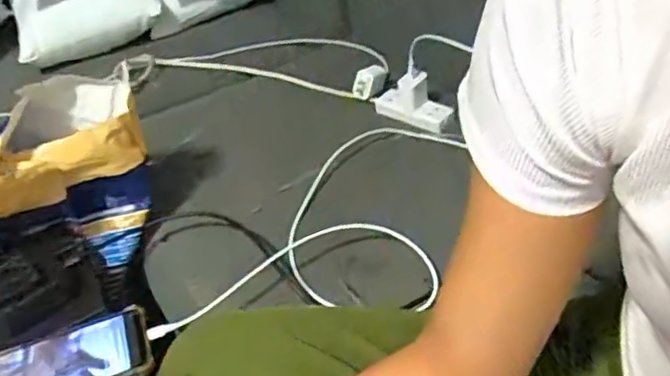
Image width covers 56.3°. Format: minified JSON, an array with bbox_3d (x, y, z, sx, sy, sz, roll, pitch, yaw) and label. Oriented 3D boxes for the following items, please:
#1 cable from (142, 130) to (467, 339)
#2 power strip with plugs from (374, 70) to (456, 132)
[{"bbox_3d":[0.028,0.042,0.716,0.217,0.048,0.462,15,45,26],"label":"cable"},{"bbox_3d":[0.114,-0.125,0.884,0.101,0.065,0.049,21,47,31],"label":"power strip with plugs"}]

